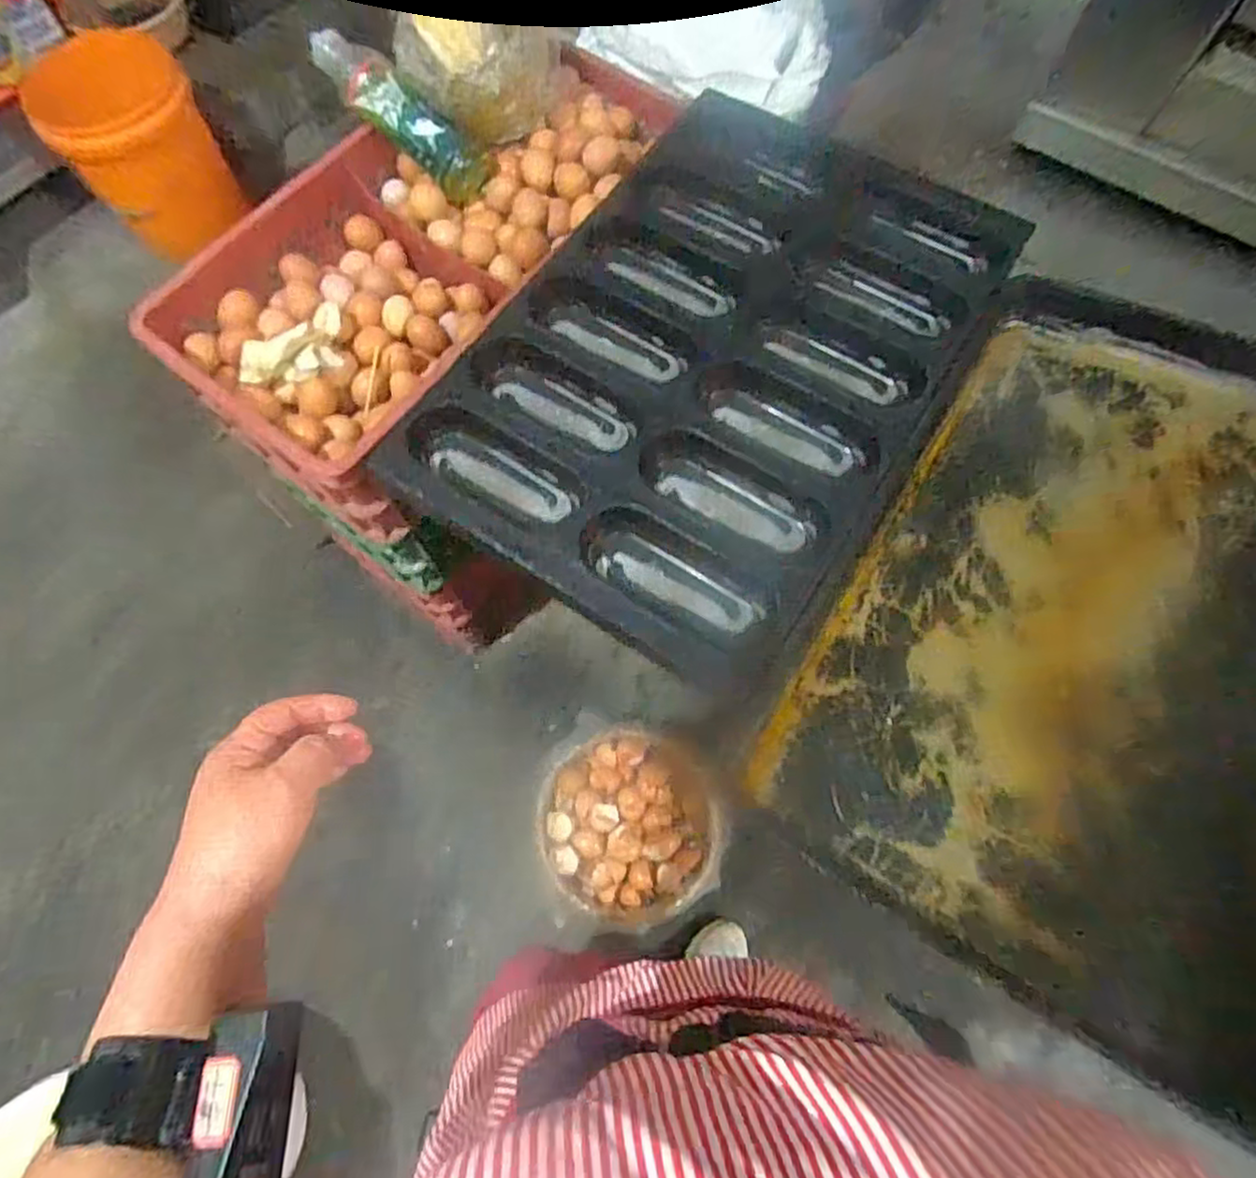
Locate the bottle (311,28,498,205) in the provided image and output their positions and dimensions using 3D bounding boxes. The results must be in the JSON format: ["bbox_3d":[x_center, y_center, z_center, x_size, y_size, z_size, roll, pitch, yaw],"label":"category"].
[{"bbox_3d":[-0.276,-0.581,0.846,0.241,0.061,0.074,39,73,-10],"label":"bottle"}]

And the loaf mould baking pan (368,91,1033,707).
[{"bbox_3d":[0.099,-0.241,0.700,0.419,0.033,0.606,31,73,12],"label":"loaf mould baking pan"}]

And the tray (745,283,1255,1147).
[{"bbox_3d":[0.404,0.015,0.585,0.392,0.048,0.626,27,73,23],"label":"tray"}]

